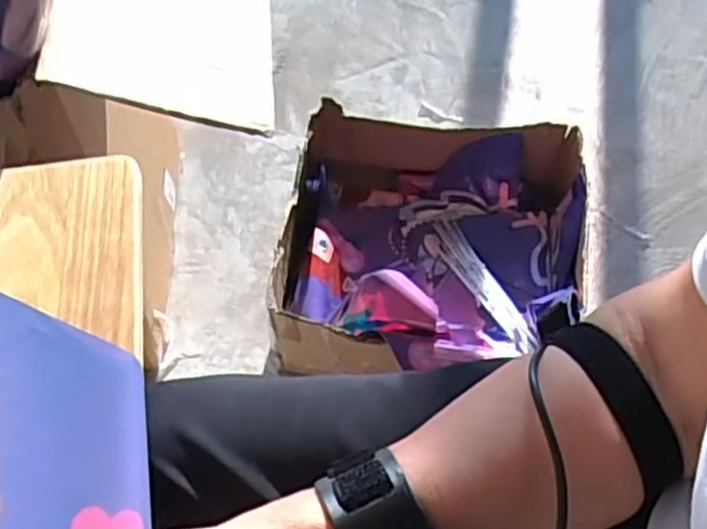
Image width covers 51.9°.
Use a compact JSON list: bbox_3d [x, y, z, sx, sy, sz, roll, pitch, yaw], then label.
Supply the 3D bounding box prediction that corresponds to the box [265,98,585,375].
[{"bbox_3d":[0.105,-0.020,1.008,0.385,0.149,0.394,8,58,6],"label":"box"}]

